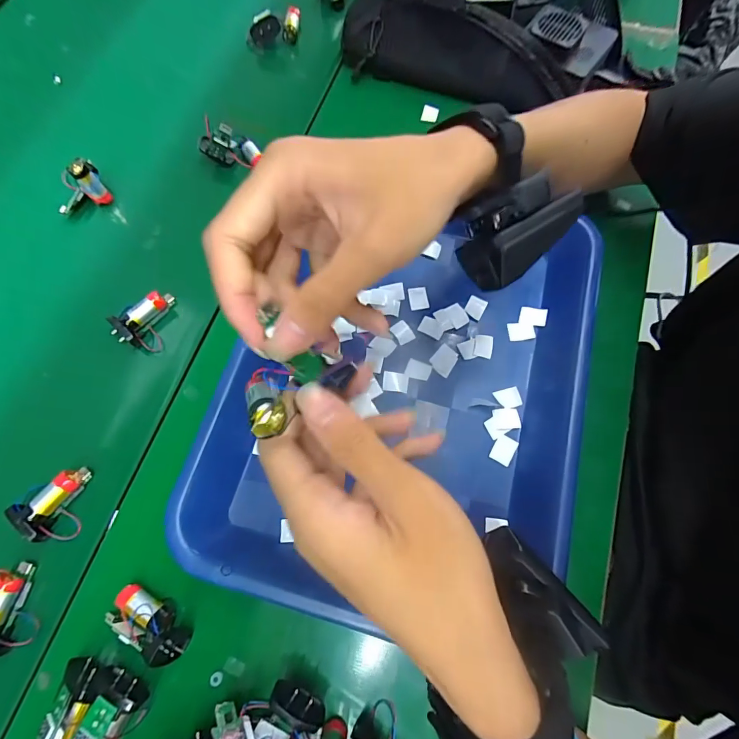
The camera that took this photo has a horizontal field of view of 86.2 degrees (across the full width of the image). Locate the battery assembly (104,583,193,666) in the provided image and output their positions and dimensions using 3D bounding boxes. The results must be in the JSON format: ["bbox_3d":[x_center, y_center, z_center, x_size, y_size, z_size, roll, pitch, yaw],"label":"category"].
[{"bbox_3d":[-0.141,0.163,0.254,0.054,0.028,0.025,26,74,10],"label":"battery assembly"}]

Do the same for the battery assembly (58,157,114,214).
[{"bbox_3d":[-0.262,-0.162,0.357,0.021,0.044,0.049,39,77,12],"label":"battery assembly"}]

